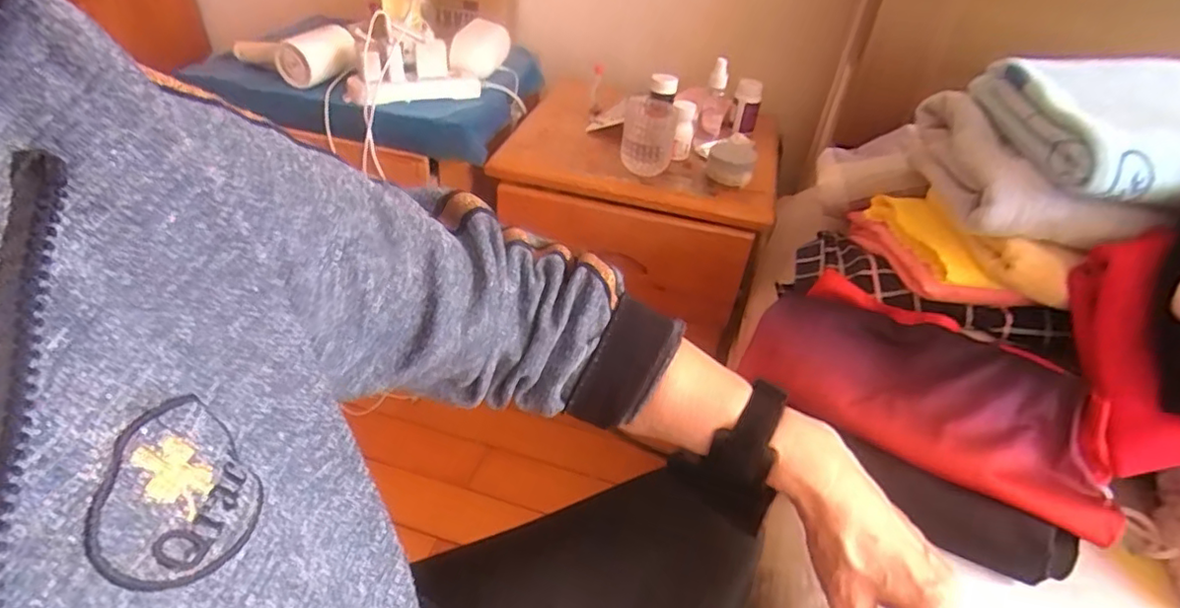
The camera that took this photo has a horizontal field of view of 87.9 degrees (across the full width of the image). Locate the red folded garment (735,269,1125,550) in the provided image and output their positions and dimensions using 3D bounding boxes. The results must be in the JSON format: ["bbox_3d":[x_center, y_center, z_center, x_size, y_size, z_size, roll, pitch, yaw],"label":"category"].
[{"bbox_3d":[0.313,0.078,0.576,0.321,0.078,0.147,26,43,22],"label":"red folded garment"}]

